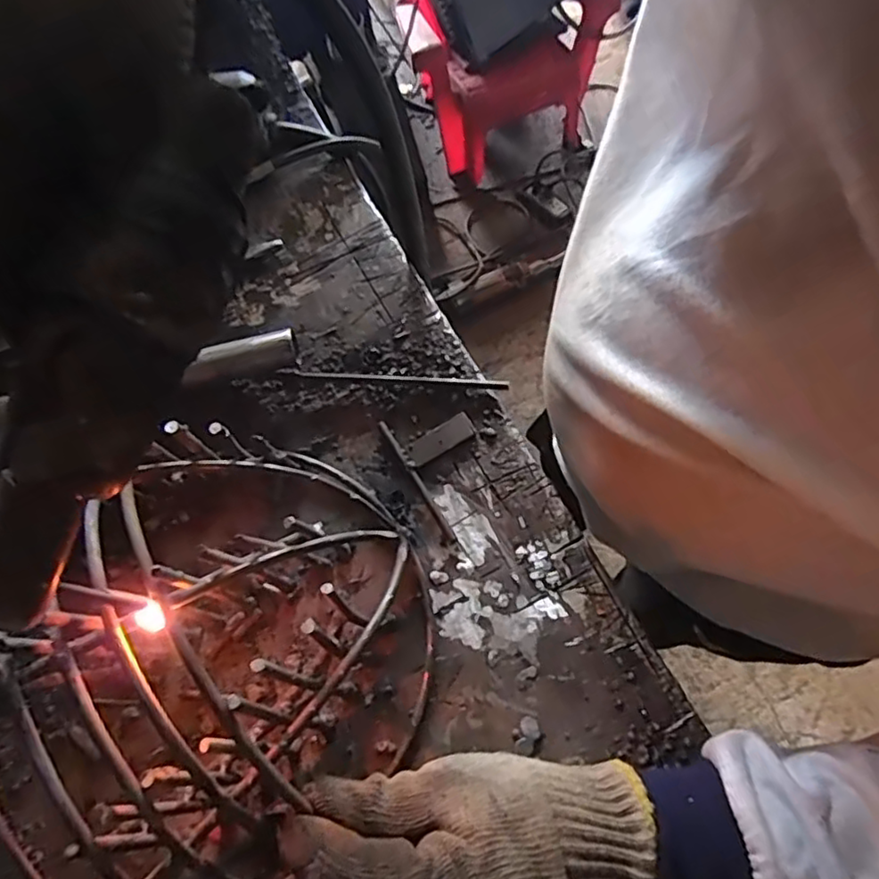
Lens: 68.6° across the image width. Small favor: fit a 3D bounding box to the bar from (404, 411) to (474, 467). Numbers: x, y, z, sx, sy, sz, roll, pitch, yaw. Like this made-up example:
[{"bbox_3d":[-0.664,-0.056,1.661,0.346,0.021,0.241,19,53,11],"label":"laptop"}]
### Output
[{"bbox_3d":[0.000,0.000,0.383,0.041,0.004,0.016,-29,69,-9],"label":"bar"}]

